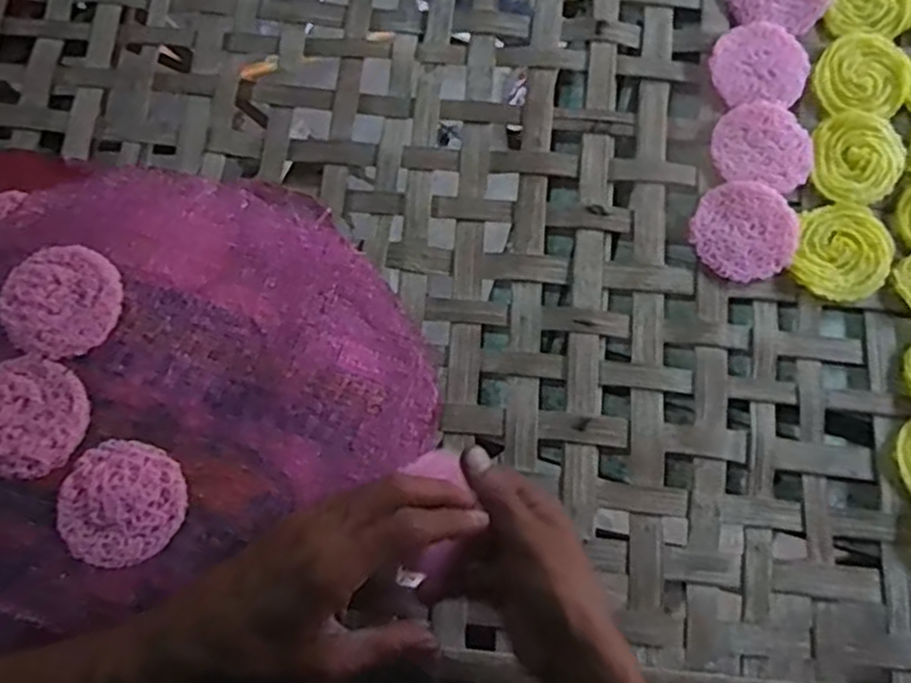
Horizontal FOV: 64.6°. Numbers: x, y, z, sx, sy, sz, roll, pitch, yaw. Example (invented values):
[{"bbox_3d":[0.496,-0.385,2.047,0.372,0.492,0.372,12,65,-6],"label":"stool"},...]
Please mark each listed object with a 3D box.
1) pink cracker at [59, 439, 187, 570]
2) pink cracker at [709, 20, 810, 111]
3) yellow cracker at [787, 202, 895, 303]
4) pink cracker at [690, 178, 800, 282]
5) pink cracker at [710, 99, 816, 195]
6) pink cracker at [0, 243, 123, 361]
[{"bbox_3d":[-0.218,0.107,0.477,0.073,0.011,0.079,0,77,-14],"label":"pink cracker"},{"bbox_3d":[0.249,-0.228,0.589,0.076,0.010,0.077,0,76,2],"label":"pink cracker"},{"bbox_3d":[0.295,-0.068,0.548,0.067,0.007,0.078,20,77,6],"label":"yellow cracker"},{"bbox_3d":[0.223,-0.085,0.554,0.077,0.010,0.077,0,76,2],"label":"pink cracker"},{"bbox_3d":[0.245,-0.155,0.572,0.075,0.008,0.072,0,76,2],"label":"pink cracker"},{"bbox_3d":[-0.271,-0.029,0.496,0.073,0.012,0.080,0,76,2],"label":"pink cracker"}]

